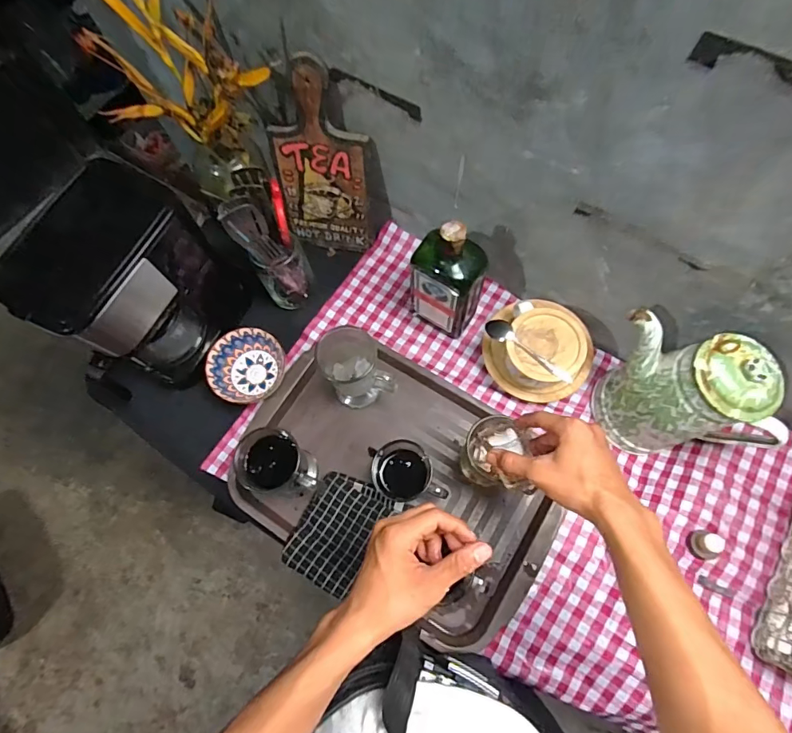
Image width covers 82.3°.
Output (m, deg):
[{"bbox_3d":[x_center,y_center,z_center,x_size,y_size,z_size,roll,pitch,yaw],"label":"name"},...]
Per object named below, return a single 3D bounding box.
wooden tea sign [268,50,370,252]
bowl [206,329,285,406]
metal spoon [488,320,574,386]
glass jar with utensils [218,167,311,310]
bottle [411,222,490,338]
[{"bbox_3d":[-0.103,-0.276,0.634,0.131,0.266,0.012,11,56,4],"label":"wooden tea sign"},{"bbox_3d":[-0.218,0.001,0.663,0.097,0.044,0.104,-1,72,2],"label":"bowl"},{"bbox_3d":[0.173,-0.022,0.588,0.128,0.020,0.027,38,77,13],"label":"metal spoon"},{"bbox_3d":[-0.168,-0.160,0.626,0.072,0.223,0.072,-1,72,2],"label":"glass jar with utensils"},{"bbox_3d":[0.067,-0.113,0.607,0.089,0.222,0.057,27,75,10],"label":"bottle"}]

